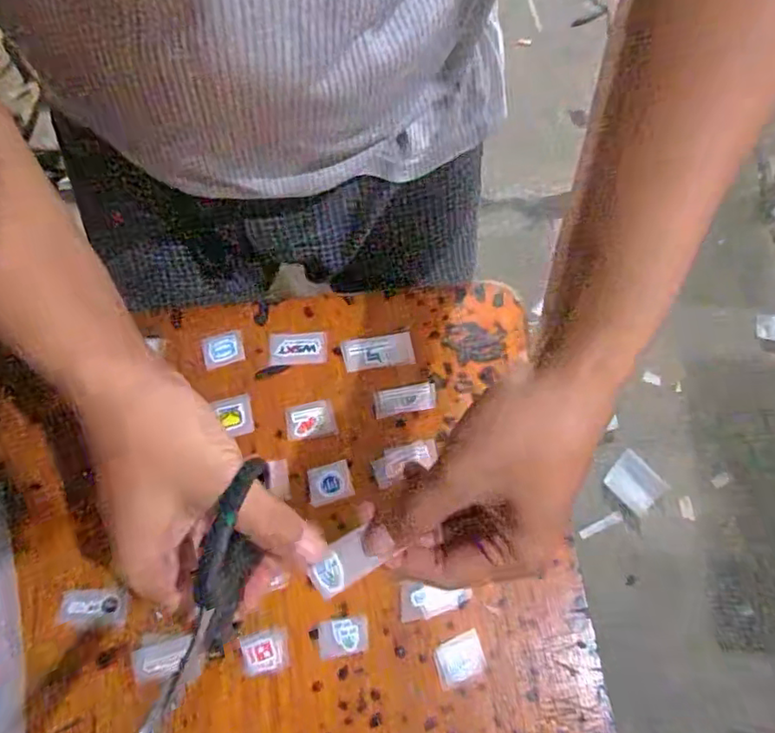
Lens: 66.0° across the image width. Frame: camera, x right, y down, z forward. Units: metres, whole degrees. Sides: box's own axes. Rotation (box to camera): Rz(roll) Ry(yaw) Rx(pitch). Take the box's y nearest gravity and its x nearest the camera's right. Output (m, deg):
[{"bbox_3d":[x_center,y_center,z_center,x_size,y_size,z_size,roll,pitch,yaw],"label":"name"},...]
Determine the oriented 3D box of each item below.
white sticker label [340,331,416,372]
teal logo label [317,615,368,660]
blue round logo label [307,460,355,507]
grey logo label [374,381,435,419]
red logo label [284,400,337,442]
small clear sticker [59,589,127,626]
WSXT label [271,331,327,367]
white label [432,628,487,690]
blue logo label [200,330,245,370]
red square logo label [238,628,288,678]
[{"bbox_3d":[-0.008,-0.013,0.490,0.058,0.004,0.028,-9,69,-5],"label":"white sticker label"},{"bbox_3d":[-0.031,0.188,0.414,0.034,0.004,0.024,-8,69,-5],"label":"teal logo label"},{"bbox_3d":[-0.044,0.088,0.451,0.032,0.004,0.029,-13,70,-7],"label":"blue round logo label"},{"bbox_3d":[0.014,0.026,0.475,0.049,0.004,0.023,-10,69,-5],"label":"grey logo label"},{"bbox_3d":[-0.061,0.042,0.470,0.038,0.004,0.029,-10,69,-6],"label":"red logo label"},{"bbox_3d":[-0.206,0.169,0.419,0.044,0.004,0.022,-2,69,-3],"label":"small clear sticker"},{"bbox_3d":[-0.074,-0.015,0.491,0.046,0.004,0.028,-4,74,1],"label":"WSXT label"},{"bbox_3d":[0.049,0.203,0.413,0.035,0.009,0.028,-23,62,-4],"label":"white label"},{"bbox_3d":[-0.135,-0.014,0.491,0.033,0.004,0.027,-15,81,-10],"label":"blue logo label"},{"bbox_3d":[-0.085,0.195,0.408,0.029,0.004,0.027,-13,70,-7],"label":"red square logo label"}]

